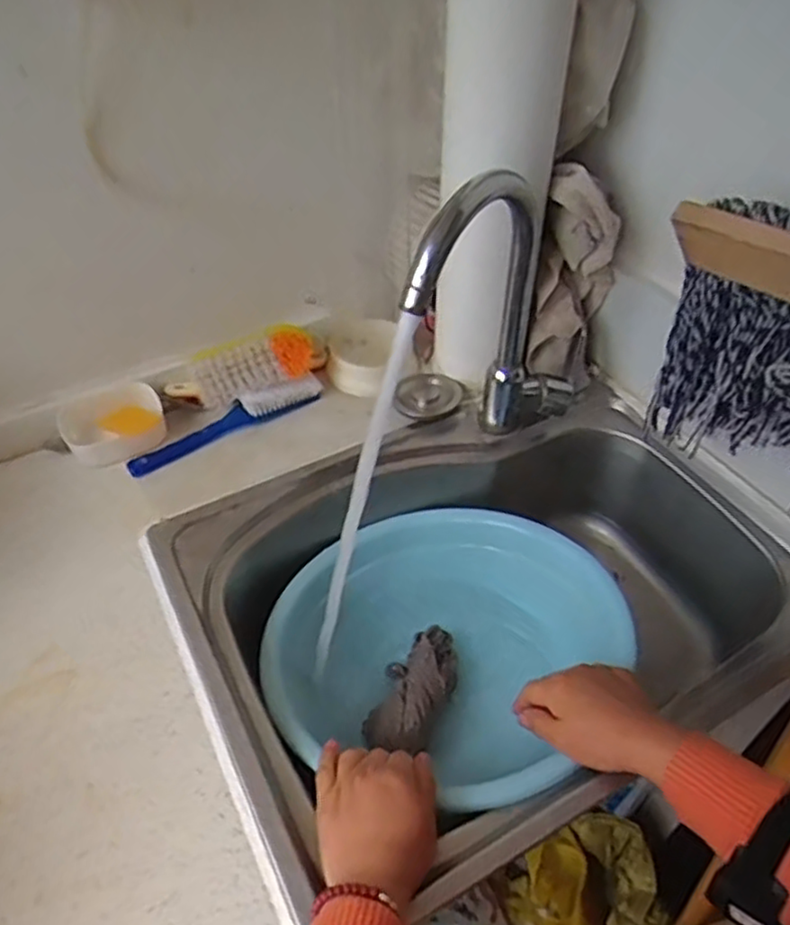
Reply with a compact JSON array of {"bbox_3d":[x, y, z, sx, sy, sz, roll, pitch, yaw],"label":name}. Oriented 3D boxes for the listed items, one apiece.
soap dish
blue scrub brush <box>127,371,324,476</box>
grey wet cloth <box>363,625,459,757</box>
[{"bbox_3d":[-0.312,-0.041,0.770,0.107,0.036,0.088,-28,53,-24],"label":"soap dish"},{"bbox_3d":[-0.188,-0.048,0.782,0.230,0.033,0.028,-25,51,-21],"label":"blue scrub brush"},{"bbox_3d":[0.022,0.225,0.702,0.069,0.047,0.151,17,37,16],"label":"grey wet cloth"}]

